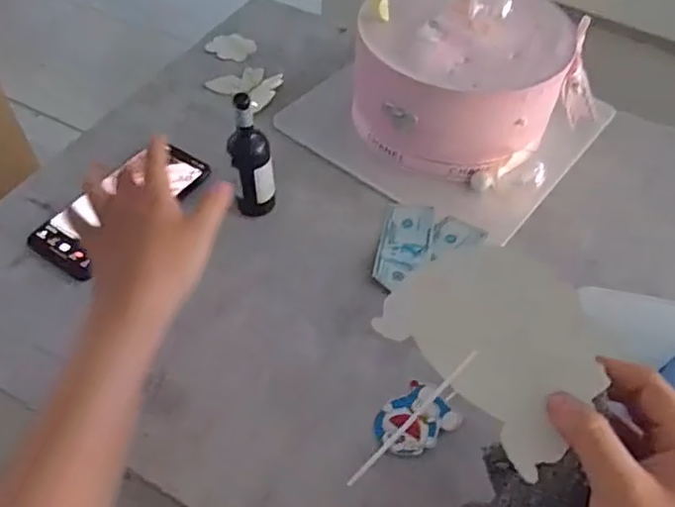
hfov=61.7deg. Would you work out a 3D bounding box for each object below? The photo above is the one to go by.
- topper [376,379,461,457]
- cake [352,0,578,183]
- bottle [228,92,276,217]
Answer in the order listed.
[{"bbox_3d":[0.054,0.117,0.396,0.053,0.006,0.042,-27,57,-21],"label":"topper"},{"bbox_3d":[0.115,-0.169,0.537,0.179,0.123,0.157,14,53,10],"label":"cake"},{"bbox_3d":[-0.071,-0.075,0.466,0.033,0.111,0.032,-6,52,-6],"label":"bottle"}]

